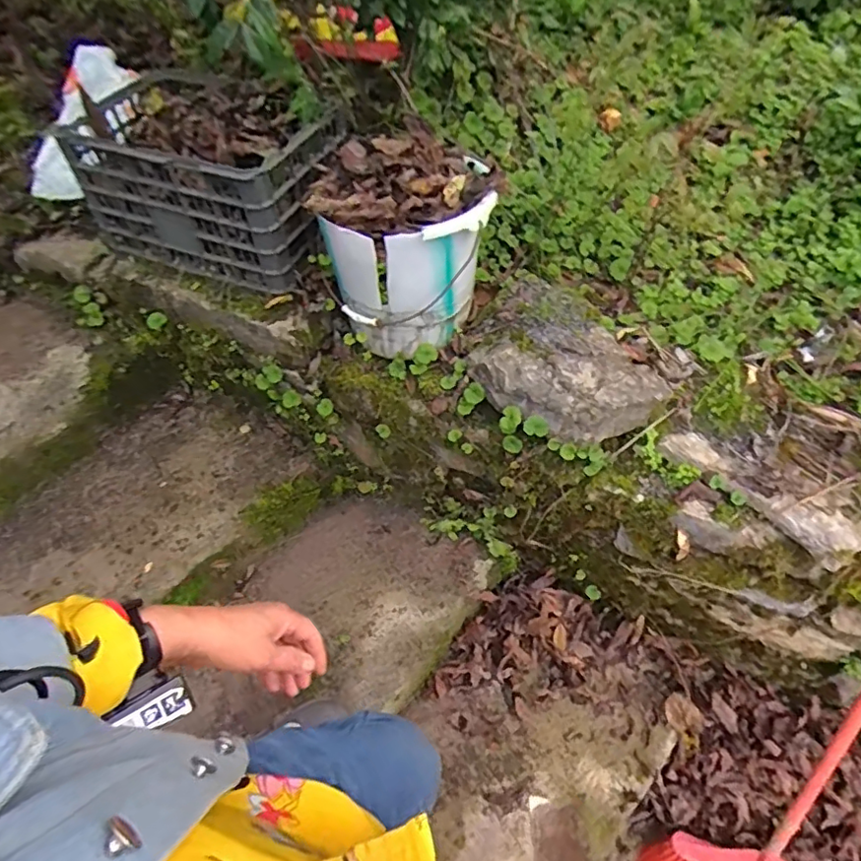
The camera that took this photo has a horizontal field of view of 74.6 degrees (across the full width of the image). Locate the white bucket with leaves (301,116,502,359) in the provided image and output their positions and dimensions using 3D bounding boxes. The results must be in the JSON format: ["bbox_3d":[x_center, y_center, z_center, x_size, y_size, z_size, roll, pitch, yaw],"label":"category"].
[{"bbox_3d":[-0.041,-0.369,1.073,0.307,0.263,0.348,-10,56,-2],"label":"white bucket with leaves"}]

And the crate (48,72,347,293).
[{"bbox_3d":[-0.477,-0.558,1.205,0.571,0.235,0.358,22,61,17],"label":"crate"}]

